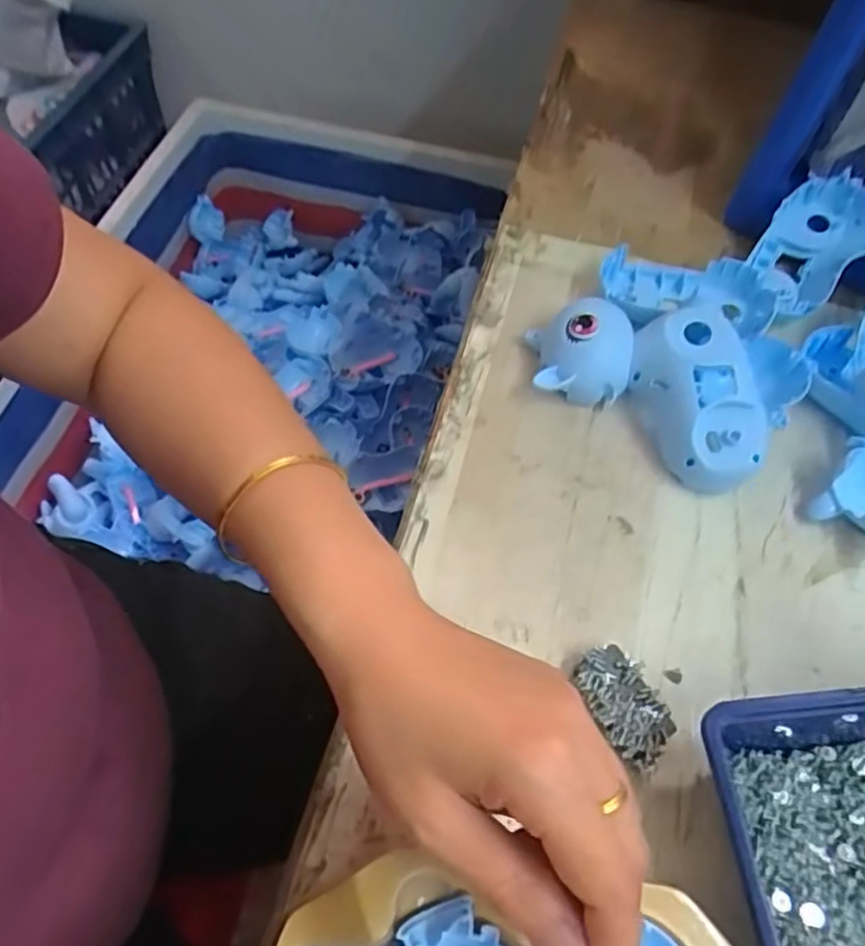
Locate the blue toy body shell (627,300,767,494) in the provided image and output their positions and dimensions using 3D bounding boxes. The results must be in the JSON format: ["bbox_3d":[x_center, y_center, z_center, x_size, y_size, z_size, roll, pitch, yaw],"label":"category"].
[{"bbox_3d":[0.161,-0.046,0.412,0.058,0.049,0.111,-8,60,-11],"label":"blue toy body shell"}]

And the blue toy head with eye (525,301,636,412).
[{"bbox_3d":[0.094,-0.081,0.431,0.062,0.044,0.062,7,58,-2],"label":"blue toy head with eye"}]

